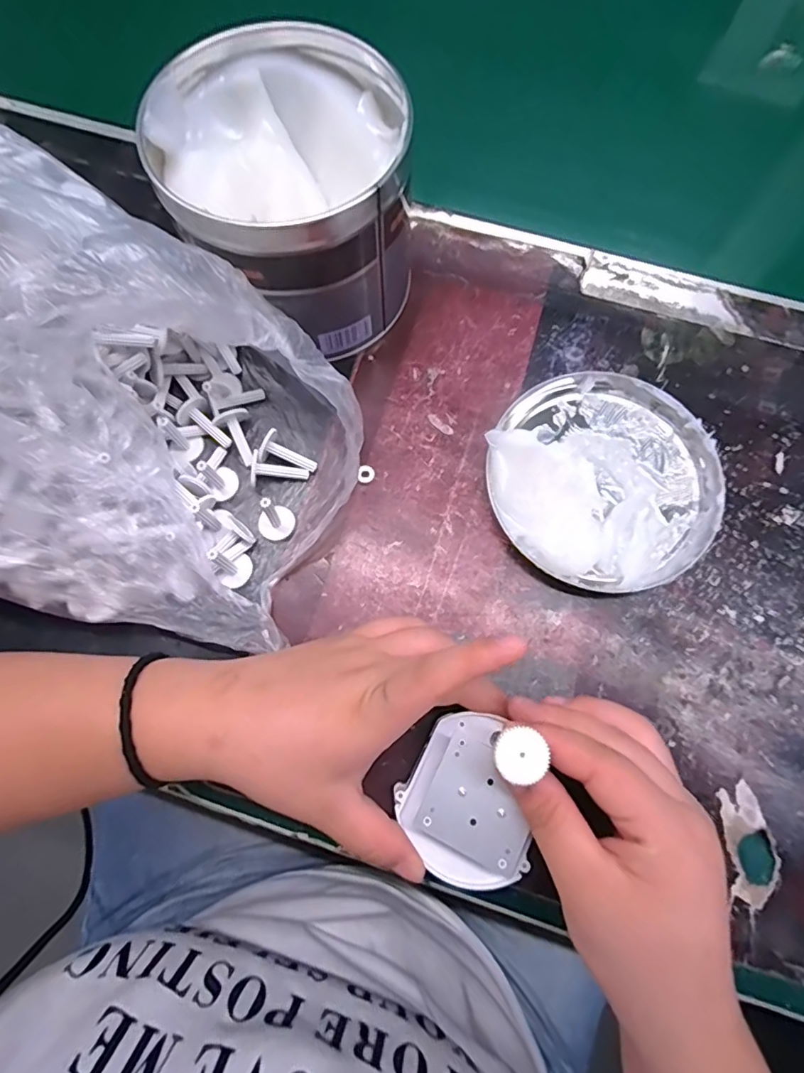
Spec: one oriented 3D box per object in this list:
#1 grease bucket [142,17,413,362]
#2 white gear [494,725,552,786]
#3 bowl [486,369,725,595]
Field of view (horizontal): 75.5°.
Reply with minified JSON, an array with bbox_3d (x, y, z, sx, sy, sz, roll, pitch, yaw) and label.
[{"bbox_3d":[-0.059,-0.180,0.289,0.117,0.100,0.124,0,74,-1],"label":"grease bucket"},{"bbox_3d":[0.044,0.082,0.193,0.018,0.004,0.019,-7,74,-3],"label":"white gear"},{"bbox_3d":[0.114,-0.036,0.289,0.125,0.028,0.128,0,74,-1],"label":"bowl"}]

